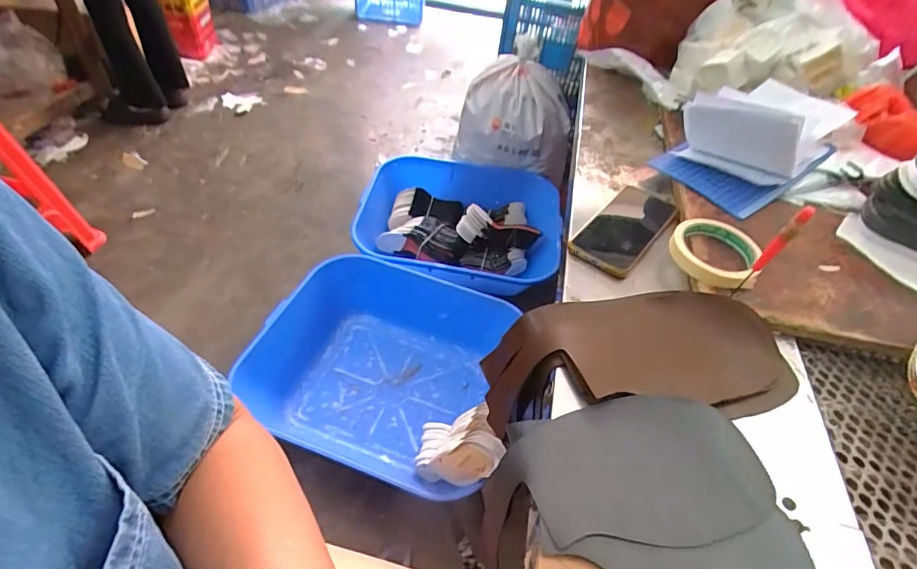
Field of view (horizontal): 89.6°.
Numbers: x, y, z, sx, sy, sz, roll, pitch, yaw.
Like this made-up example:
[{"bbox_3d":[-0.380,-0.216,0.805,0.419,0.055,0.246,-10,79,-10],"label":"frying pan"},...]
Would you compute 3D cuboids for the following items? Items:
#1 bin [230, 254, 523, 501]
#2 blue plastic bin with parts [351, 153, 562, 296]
[{"bbox_3d":[-0.207,0.190,1.170,0.589,0.188,0.551,21,49,13],"label":"bin"},{"bbox_3d":[-0.002,-0.176,1.497,0.623,0.167,0.544,8,47,2],"label":"blue plastic bin with parts"}]

